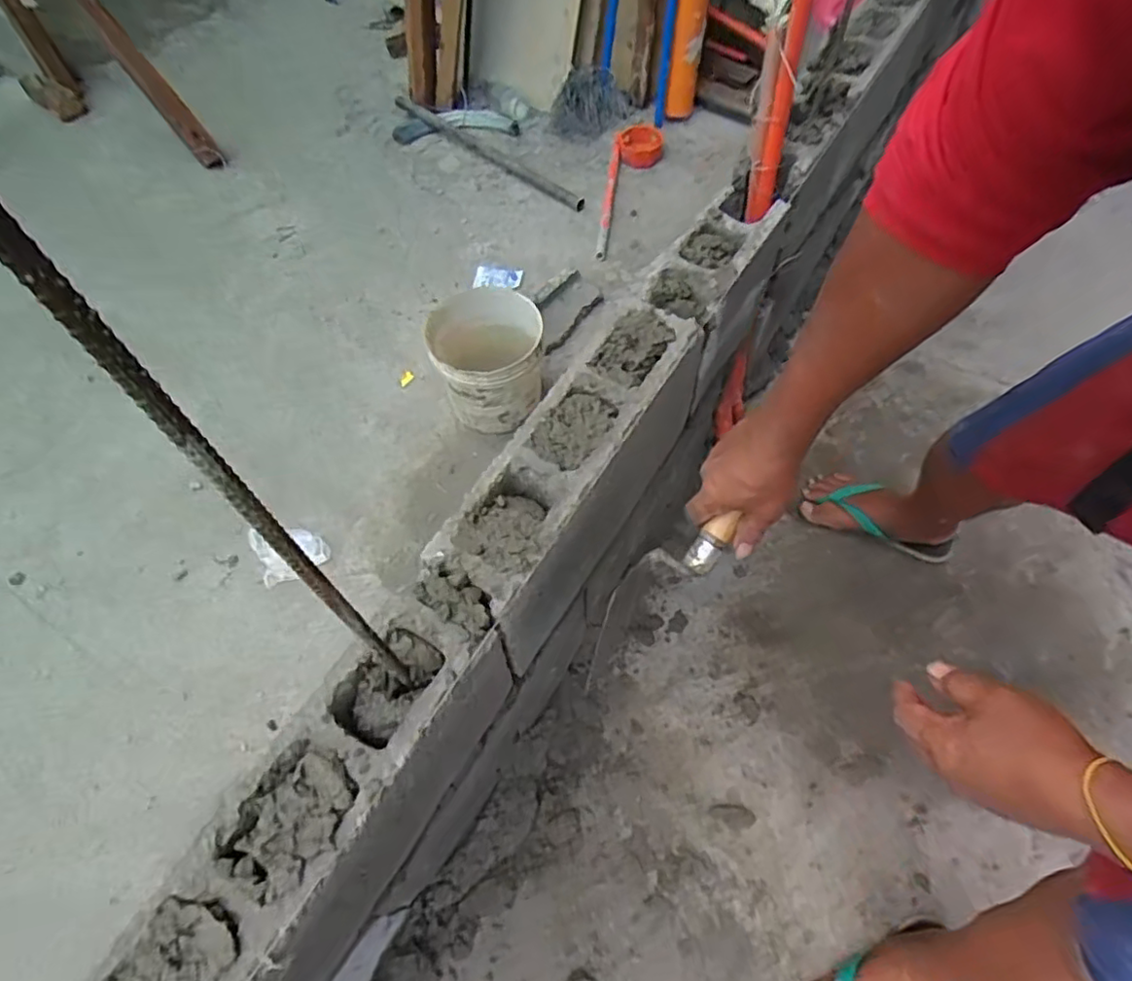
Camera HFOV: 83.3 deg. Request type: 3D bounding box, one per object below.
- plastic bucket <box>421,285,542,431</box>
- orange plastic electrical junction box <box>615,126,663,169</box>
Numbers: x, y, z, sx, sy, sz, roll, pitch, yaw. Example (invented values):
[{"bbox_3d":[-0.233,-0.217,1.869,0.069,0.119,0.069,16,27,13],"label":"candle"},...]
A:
[{"bbox_3d":[-0.135,-0.228,1.128,0.185,0.186,0.206,-11,60,-7],"label":"plastic bucket"},{"bbox_3d":[0.170,-0.797,1.479,0.107,0.043,0.092,4,59,2],"label":"orange plastic electrical junction box"}]

